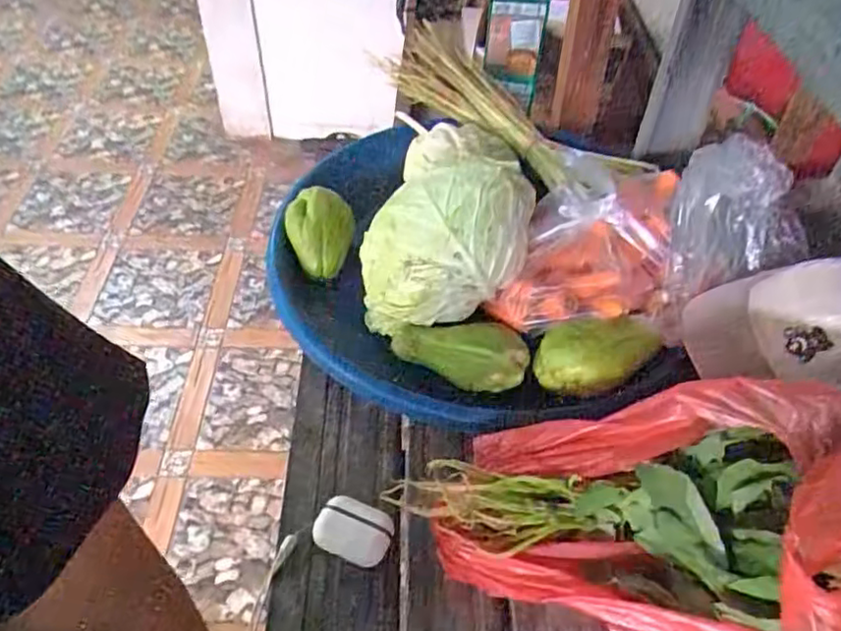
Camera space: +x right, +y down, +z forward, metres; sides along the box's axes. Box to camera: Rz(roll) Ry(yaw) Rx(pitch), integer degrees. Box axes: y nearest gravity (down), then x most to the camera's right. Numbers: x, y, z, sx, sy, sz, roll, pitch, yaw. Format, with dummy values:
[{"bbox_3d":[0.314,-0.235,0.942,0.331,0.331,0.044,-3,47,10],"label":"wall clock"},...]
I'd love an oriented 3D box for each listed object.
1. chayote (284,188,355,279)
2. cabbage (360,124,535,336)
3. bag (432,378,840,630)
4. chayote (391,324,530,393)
[{"bbox_3d":[-0.110,-0.091,0.708,0.068,0.052,0.091,-12,49,-13],"label":"chayote"},{"bbox_3d":[0.027,-0.090,0.655,0.158,0.118,0.184,6,48,3],"label":"cabbage"},{"bbox_3d":[0.193,0.147,0.458,0.328,0.165,0.187,13,48,9],"label":"bag"},{"bbox_3d":[0.036,0.033,0.615,0.128,0.043,0.048,13,47,11],"label":"chayote"}]

